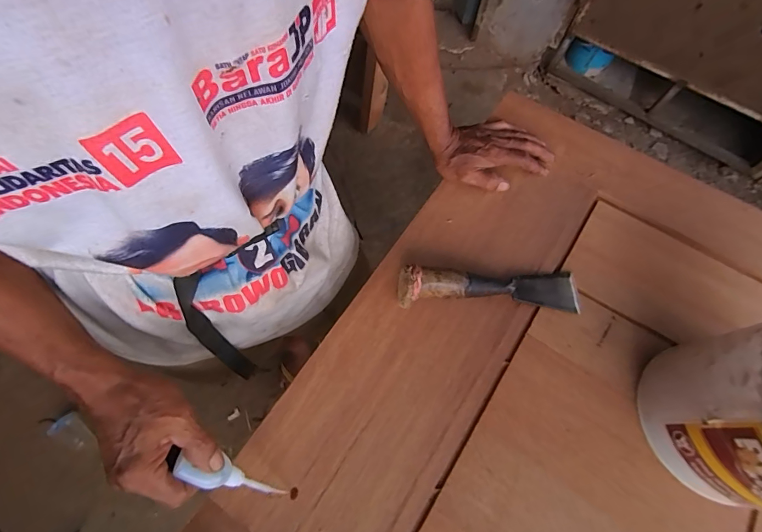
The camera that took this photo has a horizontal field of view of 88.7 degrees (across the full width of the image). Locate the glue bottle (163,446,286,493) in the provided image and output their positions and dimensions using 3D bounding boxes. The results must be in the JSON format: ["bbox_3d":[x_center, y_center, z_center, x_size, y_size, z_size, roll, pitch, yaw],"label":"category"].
[{"bbox_3d":[-0.144,0.207,0.384,0.019,0.123,0.026,-3,57,46],"label":"glue bottle"}]

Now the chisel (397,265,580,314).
[{"bbox_3d":[0.142,0.032,0.504,0.244,0.041,0.053,4,66,-13],"label":"chisel"}]

